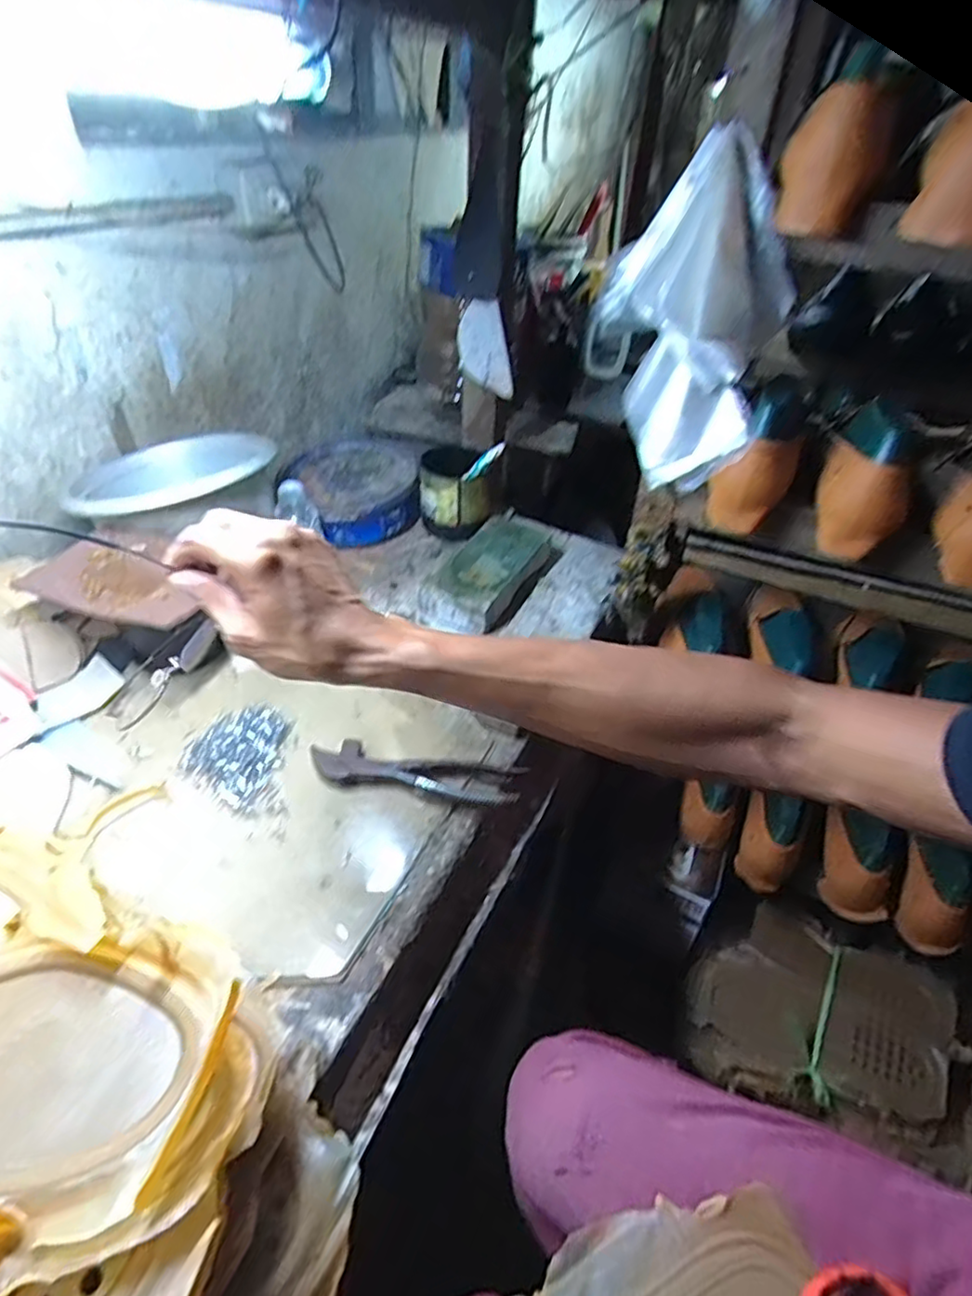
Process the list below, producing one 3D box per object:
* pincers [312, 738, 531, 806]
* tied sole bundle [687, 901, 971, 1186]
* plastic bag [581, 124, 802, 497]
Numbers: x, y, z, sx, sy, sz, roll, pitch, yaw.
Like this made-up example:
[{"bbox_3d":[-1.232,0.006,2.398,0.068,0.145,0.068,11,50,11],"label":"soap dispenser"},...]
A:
[{"bbox_3d":[-0.063,0.109,0.573,0.185,0.017,0.041,10,40,8],"label":"pincers"},{"bbox_3d":[0.452,0.487,0.875,0.339,0.085,0.244,18,42,16],"label":"tied sole bundle"},{"bbox_3d":[0.180,-0.284,0.592,0.155,0.249,0.099,6,40,3],"label":"plastic bag"}]

